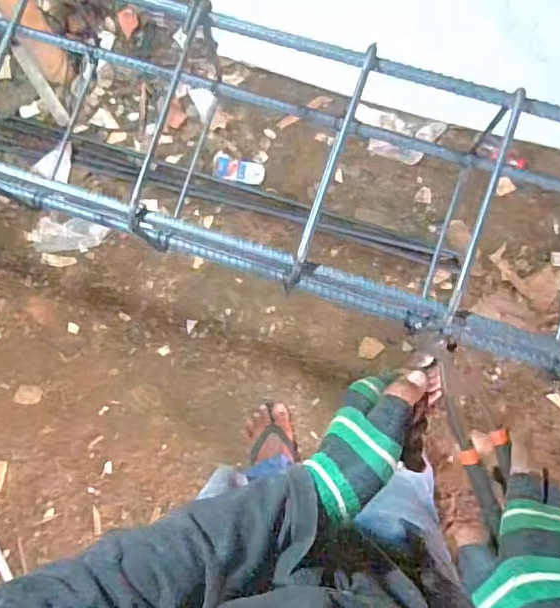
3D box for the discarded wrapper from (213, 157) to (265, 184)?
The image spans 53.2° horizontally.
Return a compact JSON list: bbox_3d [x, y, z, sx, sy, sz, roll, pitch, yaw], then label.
[{"bbox_3d":[-0.103,-0.347,1.461,0.130,0.033,0.055,5,81,-22],"label":"discarded wrapper"}]

